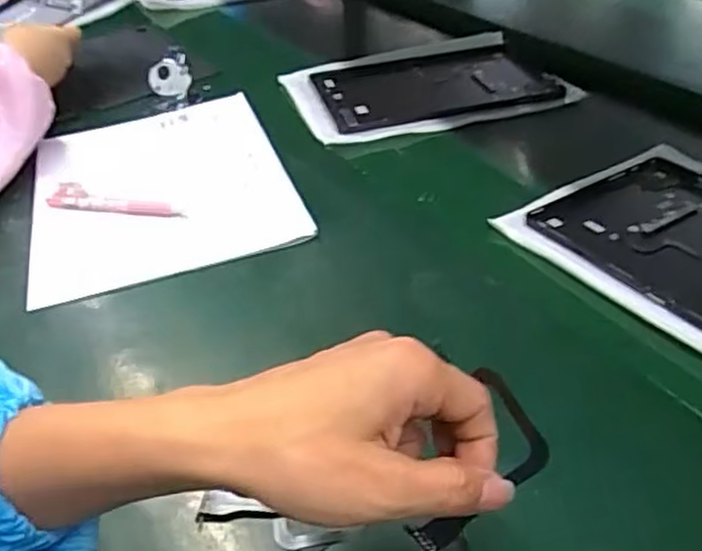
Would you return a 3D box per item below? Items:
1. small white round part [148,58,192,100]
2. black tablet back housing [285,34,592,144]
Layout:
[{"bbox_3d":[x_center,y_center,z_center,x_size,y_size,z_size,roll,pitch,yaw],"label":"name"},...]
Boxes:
[{"bbox_3d":[-0.197,-0.217,0.757,0.042,0.052,0.025,-20,67,-14],"label":"small white round part"},{"bbox_3d":[0.081,-0.212,0.776,0.281,0.016,0.208,-14,38,-11],"label":"black tablet back housing"}]

